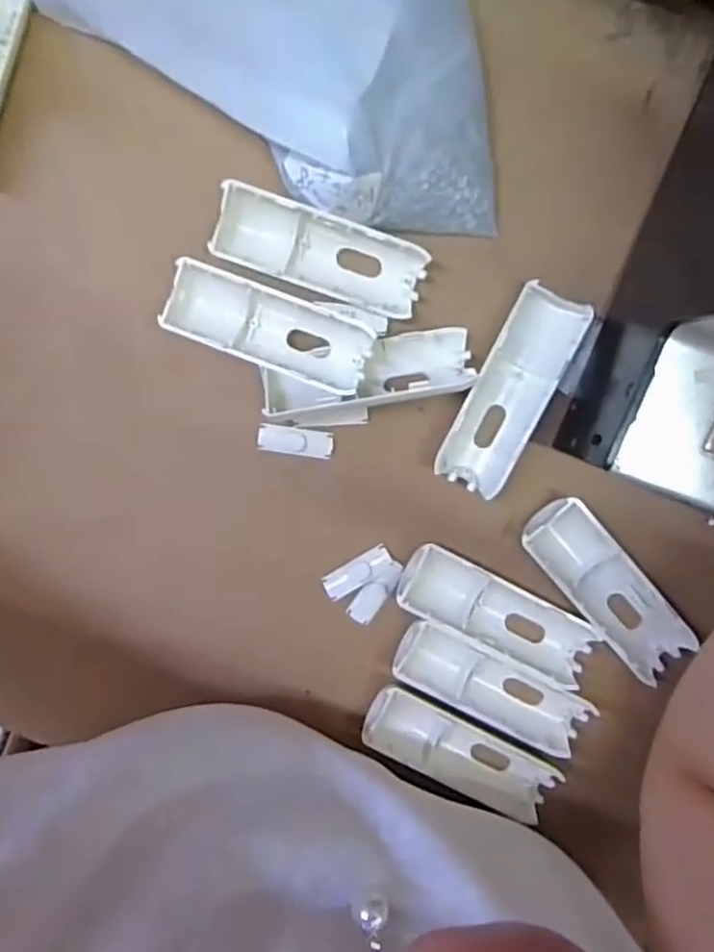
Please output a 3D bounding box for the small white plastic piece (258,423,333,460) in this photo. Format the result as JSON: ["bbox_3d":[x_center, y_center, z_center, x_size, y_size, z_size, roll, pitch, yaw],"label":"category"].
[{"bbox_3d":[-0.029,-0.017,0.324,0.035,0.004,0.013,8,97,0],"label":"small white plastic piece"}]

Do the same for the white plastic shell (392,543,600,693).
[{"bbox_3d":[0.067,0.067,0.324,0.096,0.013,0.031,27,97,-3],"label":"white plastic shell"}]

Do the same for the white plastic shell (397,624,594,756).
[{"bbox_3d":[0.066,0.101,0.327,0.097,0.015,0.034,26,97,-3],"label":"white plastic shell"}]

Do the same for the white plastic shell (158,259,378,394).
[{"bbox_3d":[-0.040,-0.067,0.306,0.093,0.021,0.031,21,97,-2],"label":"white plastic shell"}]

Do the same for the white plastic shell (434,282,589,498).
[{"bbox_3d":[0.070,-0.038,0.312,0.034,0.017,0.094,26,97,-3],"label":"white plastic shell"}]

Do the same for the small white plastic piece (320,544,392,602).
[{"bbox_3d":[0.000,0.047,0.329,0.035,0.004,0.013,-32,96,4],"label":"small white plastic piece"}]

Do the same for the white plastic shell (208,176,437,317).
[{"bbox_3d":[-0.017,-0.099,0.304,0.093,0.020,0.030,20,97,-2],"label":"white plastic shell"}]

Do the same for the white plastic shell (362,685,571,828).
[{"bbox_3d":[0.051,0.136,0.335,0.097,0.012,0.033,29,97,-3],"label":"white plastic shell"}]

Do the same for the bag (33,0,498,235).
[{"bbox_3d":[-0.029,-0.180,0.278,0.200,0.036,0.109,18,97,-2],"label":"bag"}]

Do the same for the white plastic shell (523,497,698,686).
[{"bbox_3d":[0.117,0.053,0.323,0.033,0.018,0.097,-41,95,5],"label":"white plastic shell"}]

